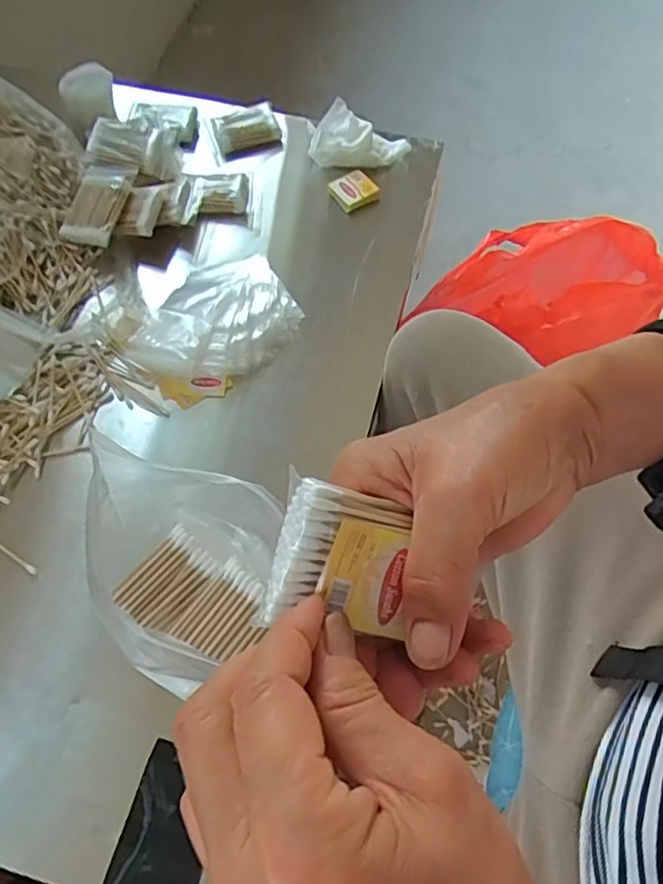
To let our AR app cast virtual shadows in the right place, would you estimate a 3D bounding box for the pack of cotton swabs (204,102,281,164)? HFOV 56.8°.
[{"bbox_3d":[-0.103,-0.364,0.722,0.081,0.026,0.058,-16,64,-6],"label":"pack of cotton swabs"}]

